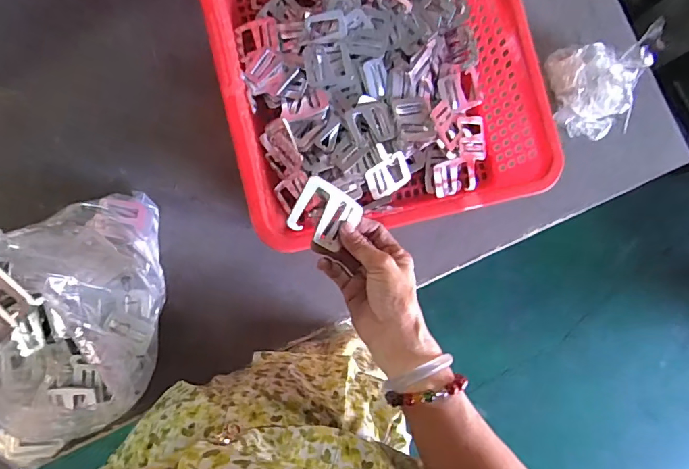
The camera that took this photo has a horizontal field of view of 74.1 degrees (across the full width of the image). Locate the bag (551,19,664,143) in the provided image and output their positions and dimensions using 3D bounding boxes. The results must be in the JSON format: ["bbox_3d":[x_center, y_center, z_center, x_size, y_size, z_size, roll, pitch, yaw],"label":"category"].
[{"bbox_3d":[0.361,-0.206,0.616,0.101,0.136,0.129,-9,88,-9],"label":"bag"}]

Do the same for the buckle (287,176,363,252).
[{"bbox_3d":[-0.018,-0.017,0.416,0.058,0.006,0.052,32,88,-23],"label":"buckle"}]

